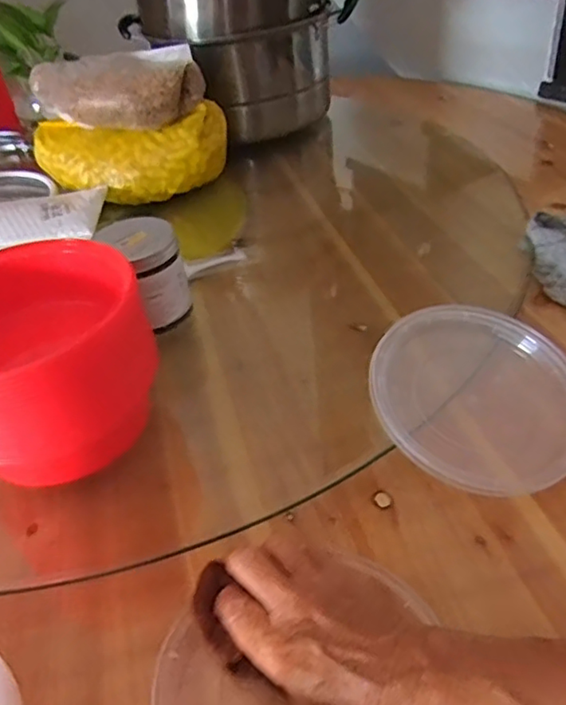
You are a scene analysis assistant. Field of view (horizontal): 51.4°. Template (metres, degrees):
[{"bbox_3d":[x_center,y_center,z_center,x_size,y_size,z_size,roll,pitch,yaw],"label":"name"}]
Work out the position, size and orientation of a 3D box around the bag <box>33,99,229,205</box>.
[{"bbox_3d":[-0.209,-0.266,0.798,0.262,0.086,0.100,-5,40,4],"label":"bag"}]

